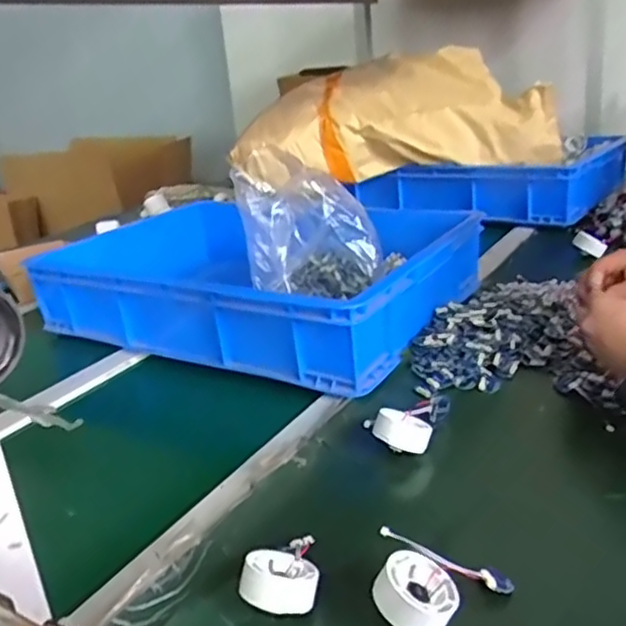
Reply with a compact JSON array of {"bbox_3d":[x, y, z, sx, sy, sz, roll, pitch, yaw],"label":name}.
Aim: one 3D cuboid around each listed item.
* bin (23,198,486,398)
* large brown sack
[{"bbox_3d":[-0.073,-0.068,1.007,0.575,0.117,0.425,10,27,31],"label":"bin"},{"bbox_3d":[0.176,-0.427,1.412,0.682,0.221,0.273,-3,22,5],"label":"large brown sack"}]

